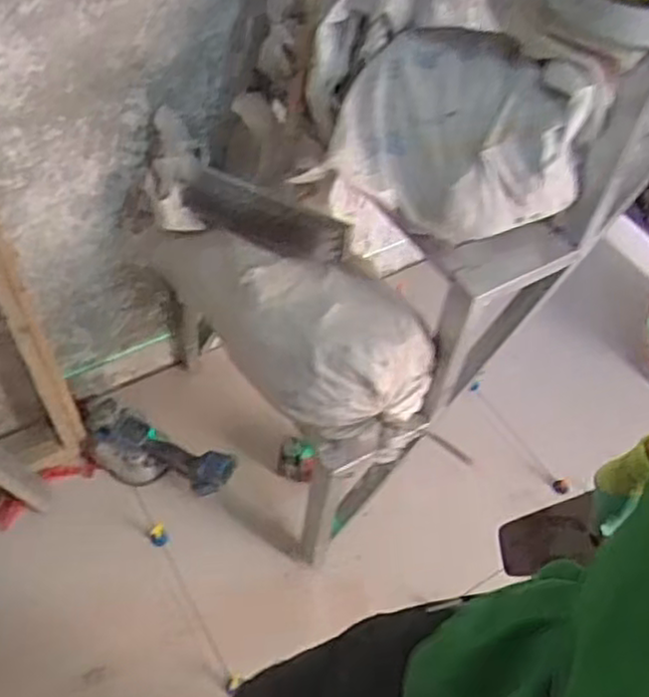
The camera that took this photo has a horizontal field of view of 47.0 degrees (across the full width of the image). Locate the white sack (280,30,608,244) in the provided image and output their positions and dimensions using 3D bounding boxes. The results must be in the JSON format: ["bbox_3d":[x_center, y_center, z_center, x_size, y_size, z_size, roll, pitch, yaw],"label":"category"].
[{"bbox_3d":[0.165,-0.274,0.927,0.329,0.180,0.195,12,52,5],"label":"white sack"}]

